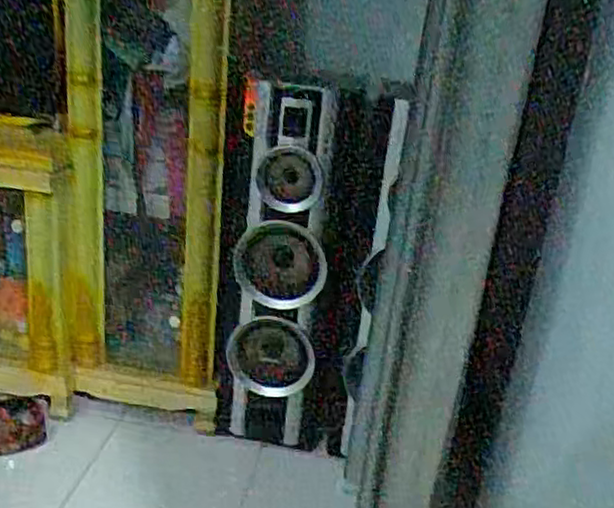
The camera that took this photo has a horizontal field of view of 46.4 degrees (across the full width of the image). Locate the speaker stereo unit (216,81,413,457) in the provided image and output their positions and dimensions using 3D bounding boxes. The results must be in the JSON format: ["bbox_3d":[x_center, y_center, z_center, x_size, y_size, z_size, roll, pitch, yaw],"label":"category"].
[{"bbox_3d":[-0.003,0.042,1.730,0.397,0.926,0.240,14,24,16],"label":"speaker stereo unit"}]

